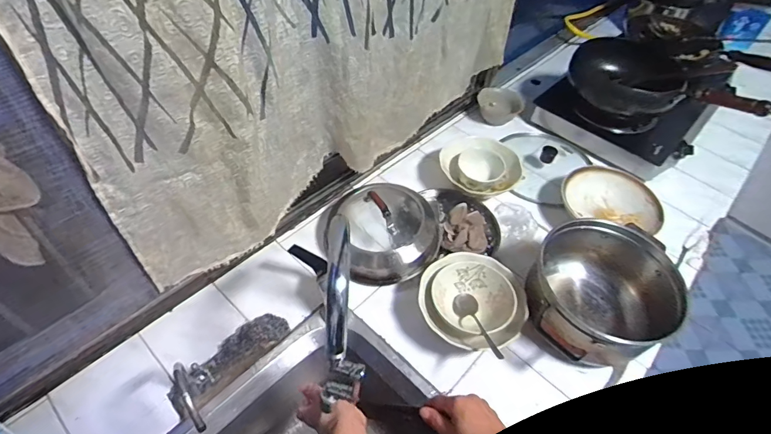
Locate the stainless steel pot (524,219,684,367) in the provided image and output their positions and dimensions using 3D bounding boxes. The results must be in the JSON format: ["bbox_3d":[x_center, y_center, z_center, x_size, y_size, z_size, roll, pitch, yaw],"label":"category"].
[{"bbox_3d":[0.386,0.147,0.780,0.249,0.140,0.259,2,49,-3],"label":"stainless steel pot"}]

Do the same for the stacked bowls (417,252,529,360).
[{"bbox_3d":[0.153,0.153,0.765,0.171,0.080,0.186,2,49,-3],"label":"stacked bowls"}]

